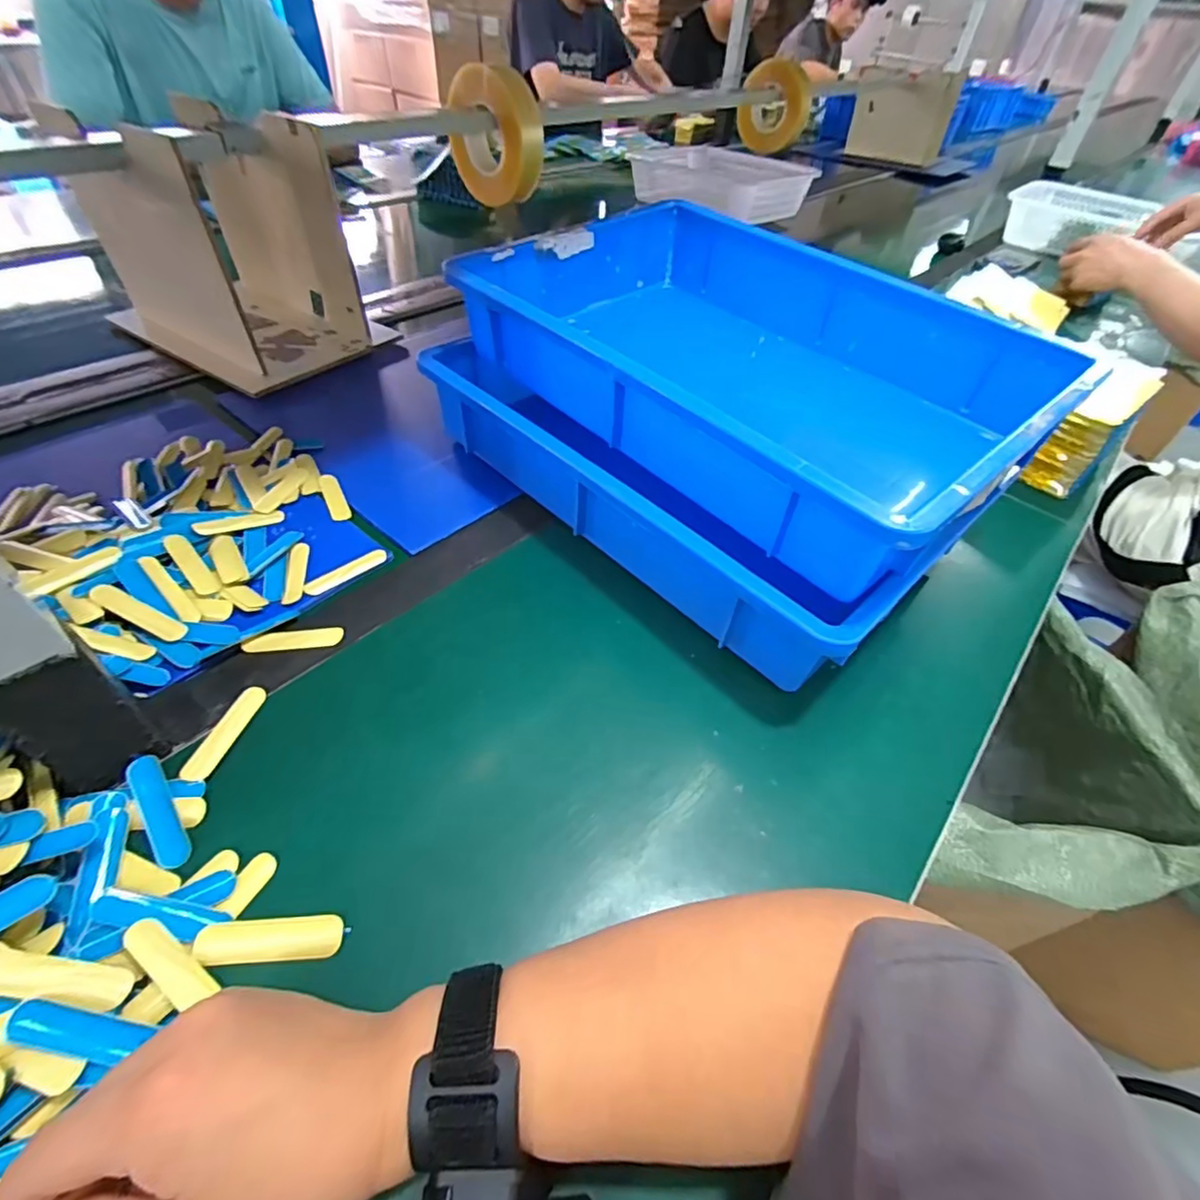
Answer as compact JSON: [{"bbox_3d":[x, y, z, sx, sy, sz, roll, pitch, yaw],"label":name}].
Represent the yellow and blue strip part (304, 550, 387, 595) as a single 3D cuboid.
[{"bbox_3d":[-0.187,-0.021,0.421,0.012,0.005,0.062,36,54,26],"label":"yellow and blue strip part"}]

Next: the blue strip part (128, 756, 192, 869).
[{"bbox_3d":[-0.225,0.108,0.290,0.015,0.005,0.060,-27,71,-26],"label":"blue strip part"}]

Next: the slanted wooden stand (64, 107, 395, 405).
[{"bbox_3d":[-0.417,-0.382,0.617,0.282,0.191,0.189,27,51,20],"label":"slanted wooden stand"}]

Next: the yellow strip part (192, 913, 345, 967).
[{"bbox_3d":[-0.151,0.156,0.261,0.061,0.008,0.018,-2,47,-5],"label":"yellow strip part"}]

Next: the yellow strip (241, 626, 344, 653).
[{"bbox_3d":[-0.204,0.025,0.379,0.059,0.004,0.017,-7,48,-10],"label":"yellow strip"}]

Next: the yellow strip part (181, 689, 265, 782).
[{"bbox_3d":[-0.215,0.076,0.327,0.015,0.004,0.062,27,44,-11],"label":"yellow strip part"}]

